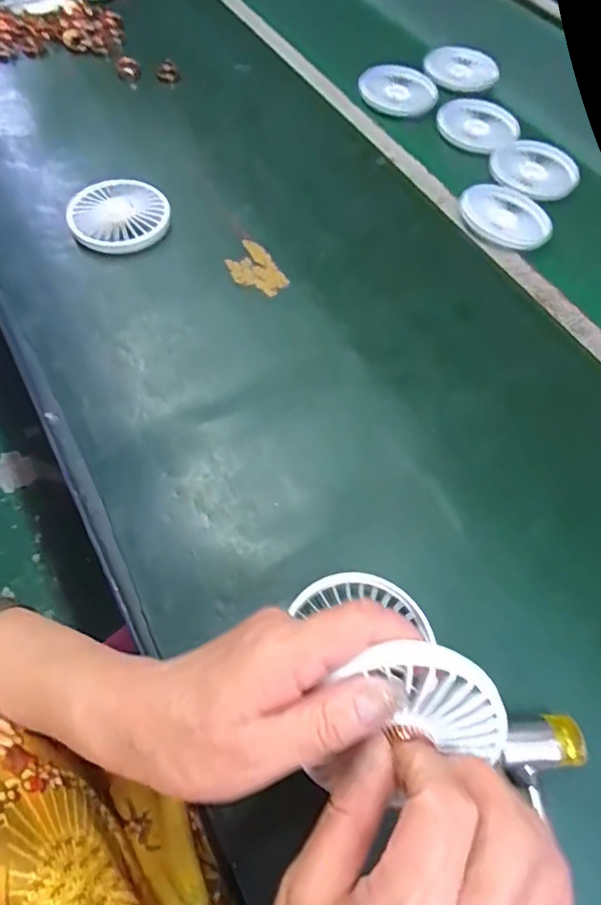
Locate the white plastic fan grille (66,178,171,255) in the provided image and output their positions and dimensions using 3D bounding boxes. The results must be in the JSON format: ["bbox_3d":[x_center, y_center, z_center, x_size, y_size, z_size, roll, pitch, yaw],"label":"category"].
[{"bbox_3d":[-0.166,-0.218,0.478,0.085,0.020,0.084,1,61,-2],"label":"white plastic fan grille"}]

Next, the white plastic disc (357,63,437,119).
[{"bbox_3d":[0.116,-0.444,0.629,0.091,0.008,0.093,1,61,-2],"label":"white plastic disc"}]

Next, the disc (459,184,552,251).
[{"bbox_3d":[0.203,-0.237,0.514,0.084,0.011,0.084,1,61,-2],"label":"disc"}]

